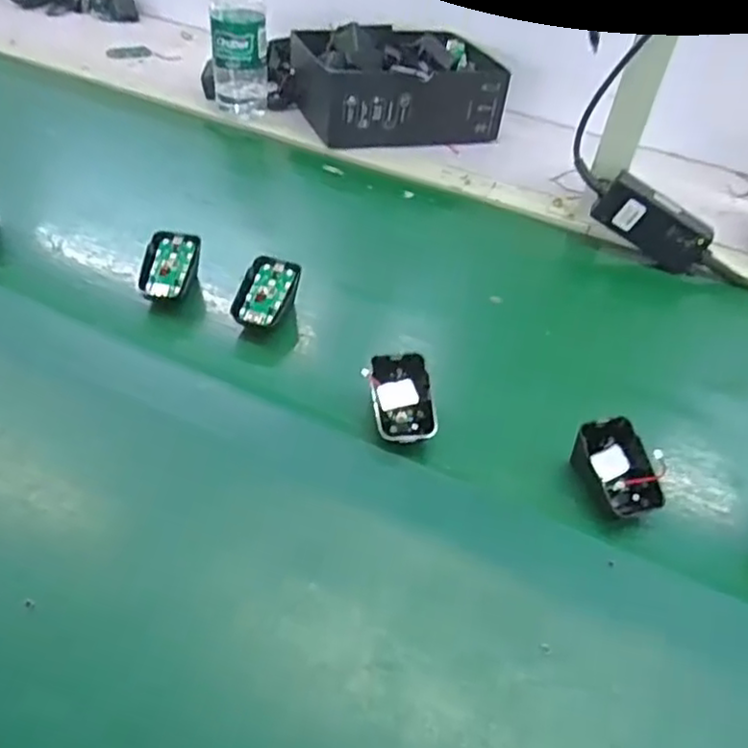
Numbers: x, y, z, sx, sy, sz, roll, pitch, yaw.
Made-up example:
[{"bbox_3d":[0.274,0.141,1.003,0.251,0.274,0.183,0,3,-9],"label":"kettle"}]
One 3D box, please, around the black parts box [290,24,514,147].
[{"bbox_3d":[0.033,-0.381,0.878,0.250,0.096,0.178,-11,46,-18],"label":"black parts box"}]

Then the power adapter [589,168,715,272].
[{"bbox_3d":[0.284,-0.153,0.676,0.116,0.055,0.026,35,47,2],"label":"power adapter"}]

